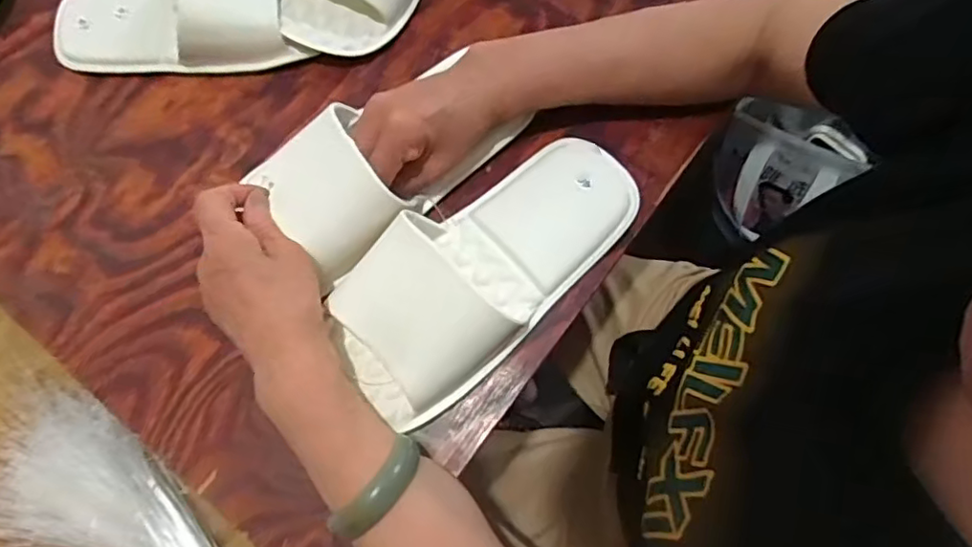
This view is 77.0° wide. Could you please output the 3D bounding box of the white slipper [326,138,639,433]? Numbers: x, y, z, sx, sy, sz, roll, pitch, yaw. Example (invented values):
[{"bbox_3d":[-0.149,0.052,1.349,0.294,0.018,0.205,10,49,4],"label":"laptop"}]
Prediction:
[{"bbox_3d":[0.003,-0.008,0.403,0.221,0.059,0.098,-40,79,-17],"label":"white slipper"}]

